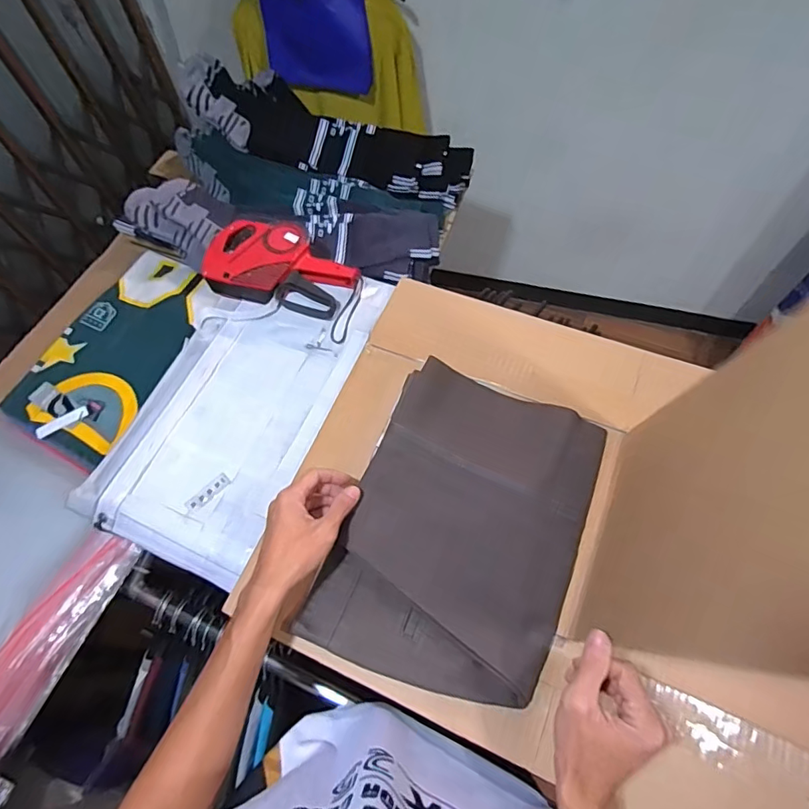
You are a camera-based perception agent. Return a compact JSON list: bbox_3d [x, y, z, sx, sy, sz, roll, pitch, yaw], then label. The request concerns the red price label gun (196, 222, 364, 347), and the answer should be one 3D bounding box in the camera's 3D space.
[{"bbox_3d":[-0.177,-0.201,0.761,0.239,0.050,0.131,21,67,13],"label":"red price label gun"}]

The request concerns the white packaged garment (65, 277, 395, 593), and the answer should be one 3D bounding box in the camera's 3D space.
[{"bbox_3d":[-0.227,-0.011,0.698,0.247,0.019,0.446,20,67,13],"label":"white packaged garment"}]

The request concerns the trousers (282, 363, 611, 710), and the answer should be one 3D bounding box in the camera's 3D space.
[{"bbox_3d":[0.065,0.135,0.564,0.252,0.058,0.336,20,67,12],"label":"trousers"}]

